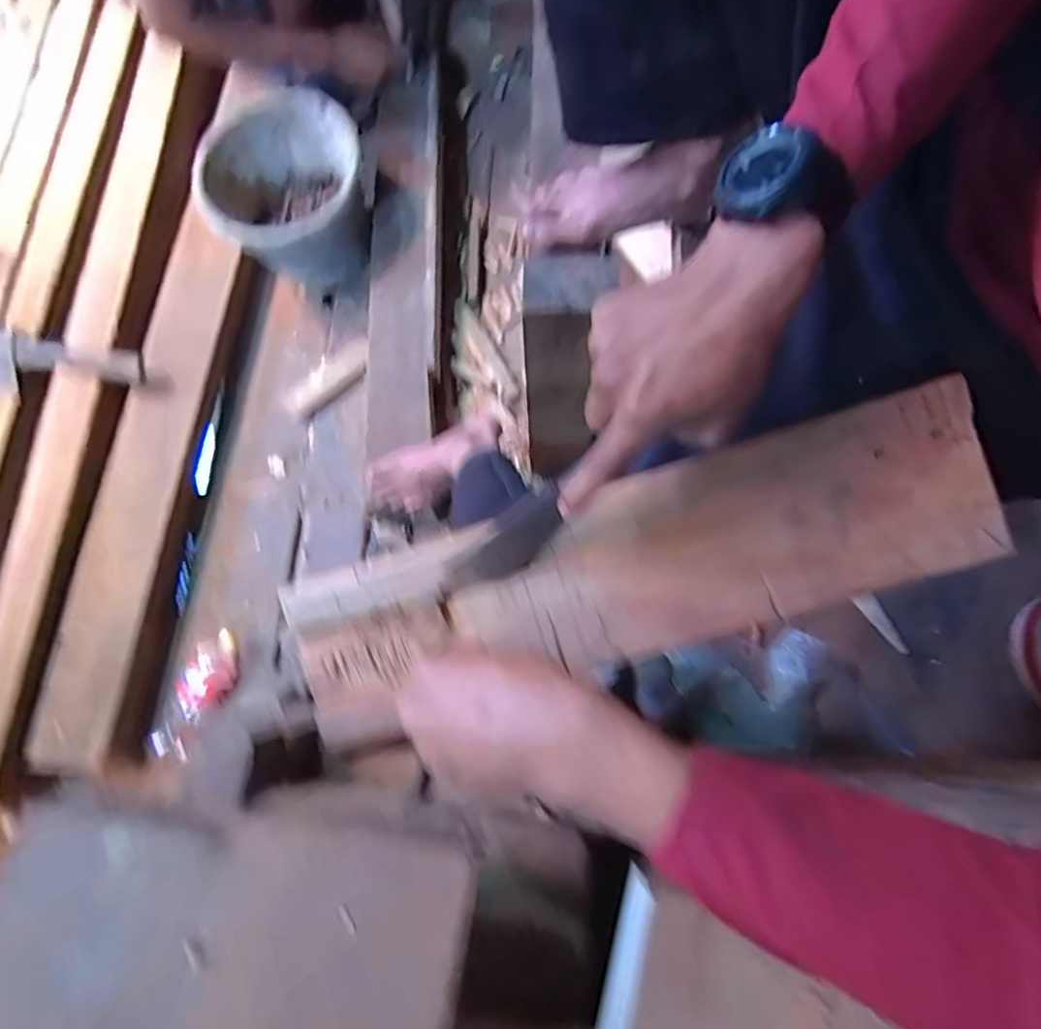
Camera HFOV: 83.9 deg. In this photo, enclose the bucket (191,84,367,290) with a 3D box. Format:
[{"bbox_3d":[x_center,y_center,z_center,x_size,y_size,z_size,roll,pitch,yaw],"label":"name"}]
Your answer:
[{"bbox_3d":[-0.408,-0.561,1.083,0.282,0.221,0.273,-25,77,-5],"label":"bucket"}]

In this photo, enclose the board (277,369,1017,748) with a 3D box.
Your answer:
[{"bbox_3d":[0.067,0.035,0.388,0.462,0.030,0.117,-17,76,7],"label":"board"}]

